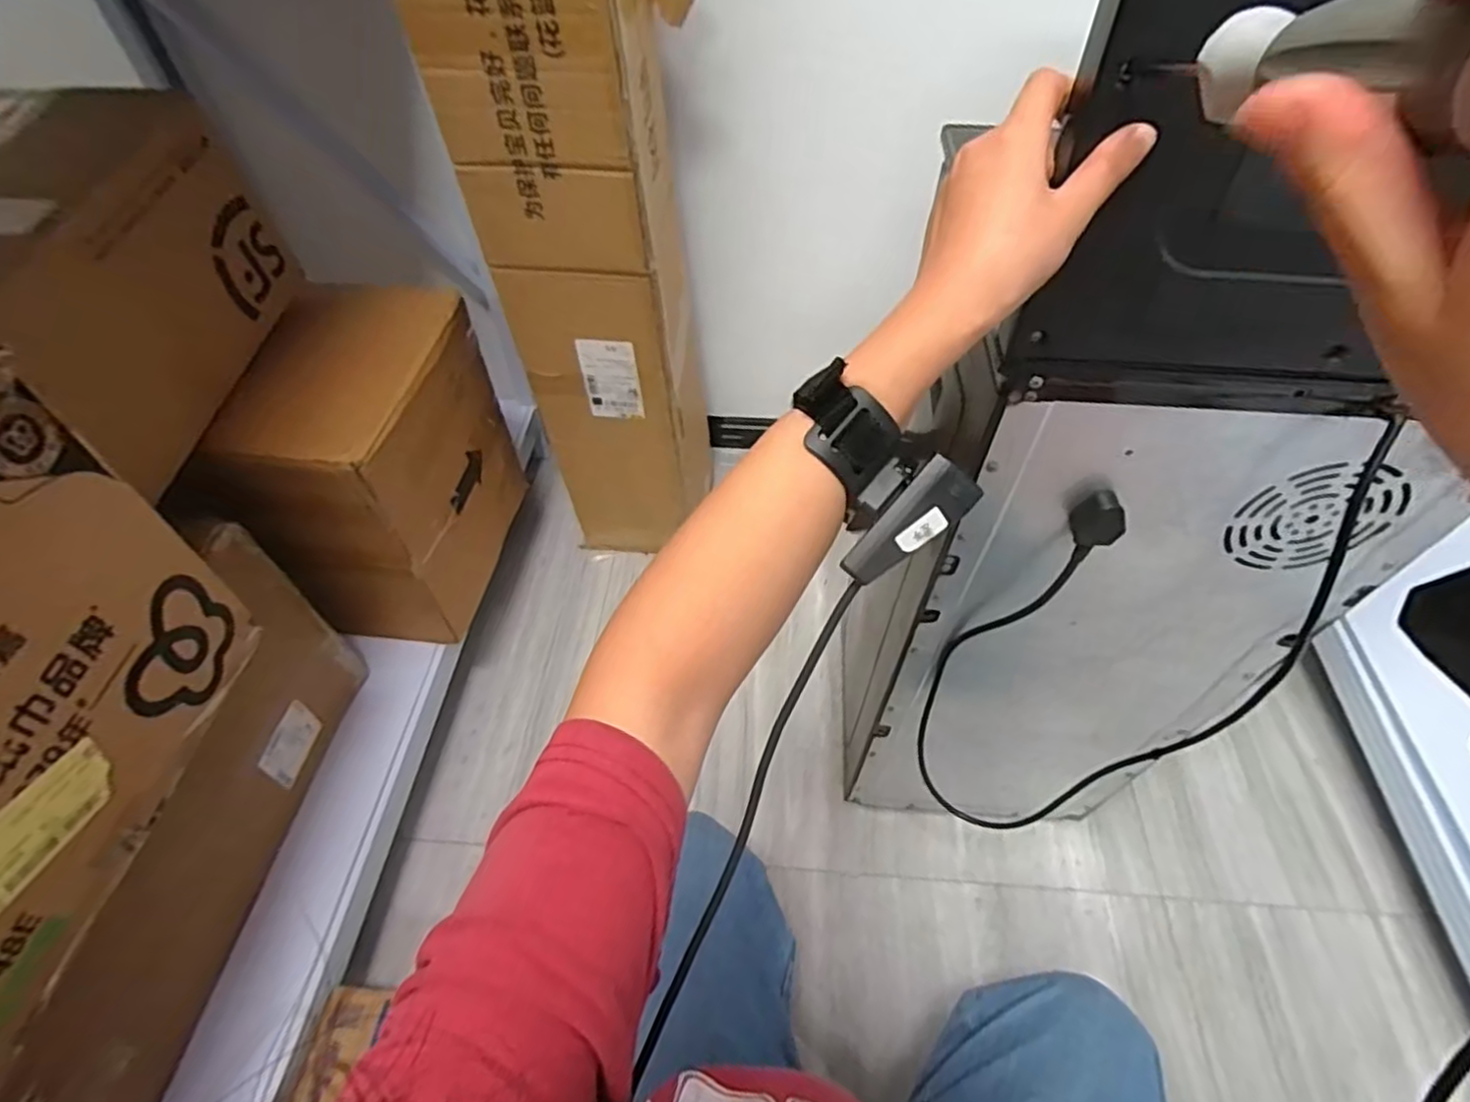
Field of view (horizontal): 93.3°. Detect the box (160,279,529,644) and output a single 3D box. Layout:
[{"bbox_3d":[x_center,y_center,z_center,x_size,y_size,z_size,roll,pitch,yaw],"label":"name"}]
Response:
[{"bbox_3d":[-0.445,-0.091,0.892,0.199,0.363,0.351,5,52,4],"label":"box"}]

